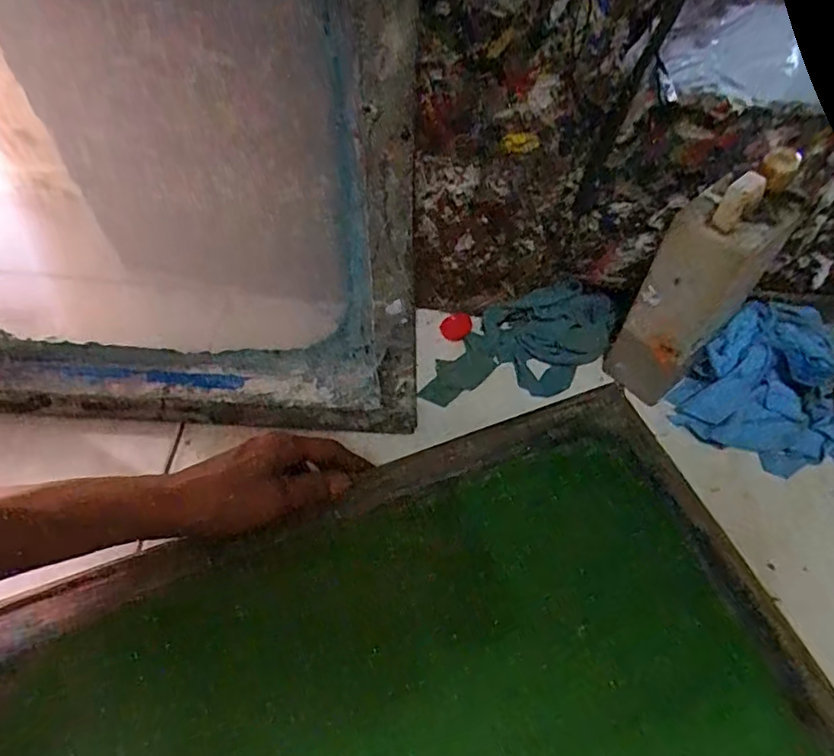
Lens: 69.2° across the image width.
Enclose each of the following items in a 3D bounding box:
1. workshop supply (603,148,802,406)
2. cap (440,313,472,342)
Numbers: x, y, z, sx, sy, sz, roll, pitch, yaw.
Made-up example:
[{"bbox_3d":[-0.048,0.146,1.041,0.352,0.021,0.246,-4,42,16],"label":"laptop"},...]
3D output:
[{"bbox_3d":[0.223,-0.075,0.489,0.076,0.203,0.084,37,63,21],"label":"workshop supply"},{"bbox_3d":[0.039,-0.050,0.601,0.026,0.007,0.037,36,62,21],"label":"cap"}]

